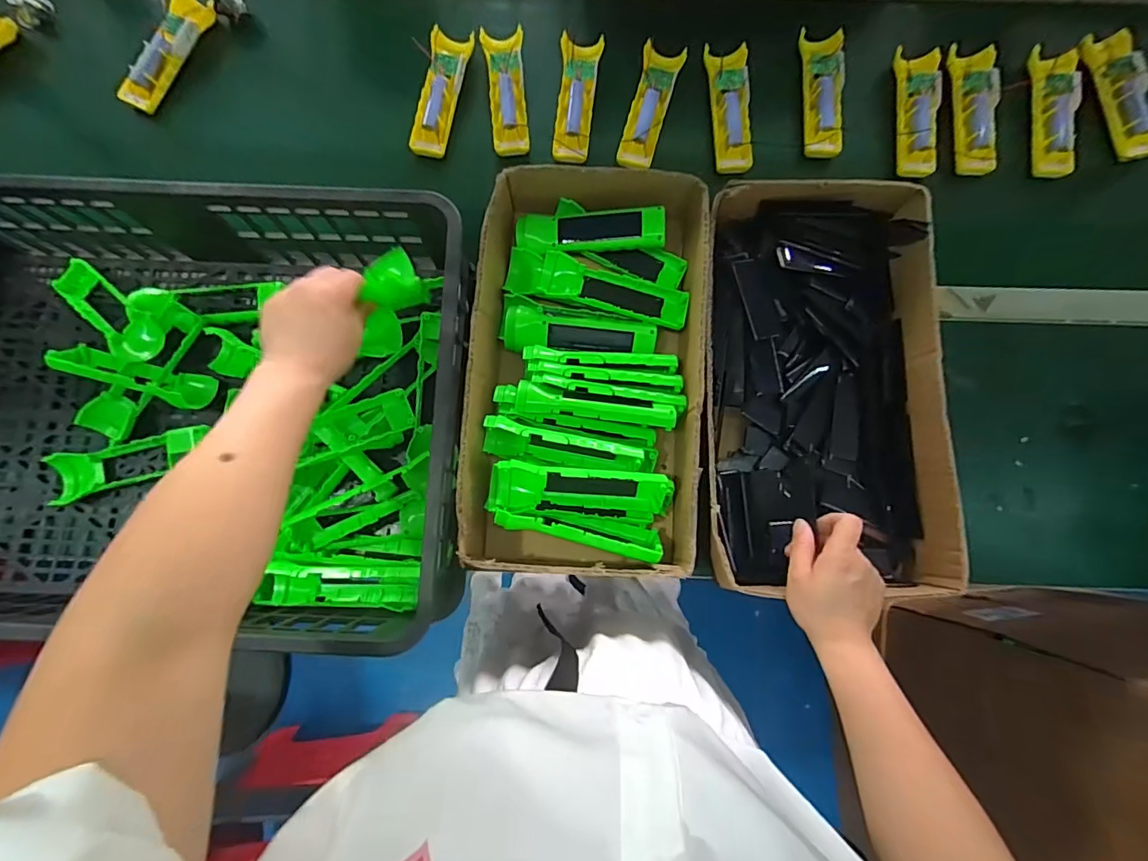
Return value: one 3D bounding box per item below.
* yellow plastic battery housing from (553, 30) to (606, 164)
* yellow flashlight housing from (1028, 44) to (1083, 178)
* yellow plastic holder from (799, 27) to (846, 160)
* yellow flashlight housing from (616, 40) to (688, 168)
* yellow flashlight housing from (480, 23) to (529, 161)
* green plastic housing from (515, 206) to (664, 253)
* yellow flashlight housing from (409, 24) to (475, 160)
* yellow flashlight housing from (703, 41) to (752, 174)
[{"bbox_3d":[0.005,-0.417,0.632,0.050,0.016,0.168,4,81,-1],"label":"yellow plastic battery housing"},{"bbox_3d":[0.608,-0.402,0.637,0.050,0.020,0.177,7,81,-1],"label":"yellow flashlight housing"},{"bbox_3d":[0.313,-0.428,0.636,0.052,0.021,0.174,4,81,-1],"label":"yellow plastic holder"},{"bbox_3d":[0.095,-0.405,0.627,0.048,0.023,0.163,16,81,1],"label":"yellow flashlight housing"},{"bbox_3d":[-0.085,-0.425,0.636,0.048,0.029,0.168,-5,81,-2],"label":"yellow flashlight housing"},{"bbox_3d":[0.017,-0.220,0.554,0.161,0.034,0.051,-2,81,-2],"label":"green plastic housing"},{"bbox_3d":[-0.166,-0.422,0.634,0.047,0.026,0.165,9,81,0],"label":"yellow flashlight housing"},{"bbox_3d":[0.197,-0.404,0.630,0.052,0.021,0.167,-4,81,-2],"label":"yellow flashlight housing"}]

